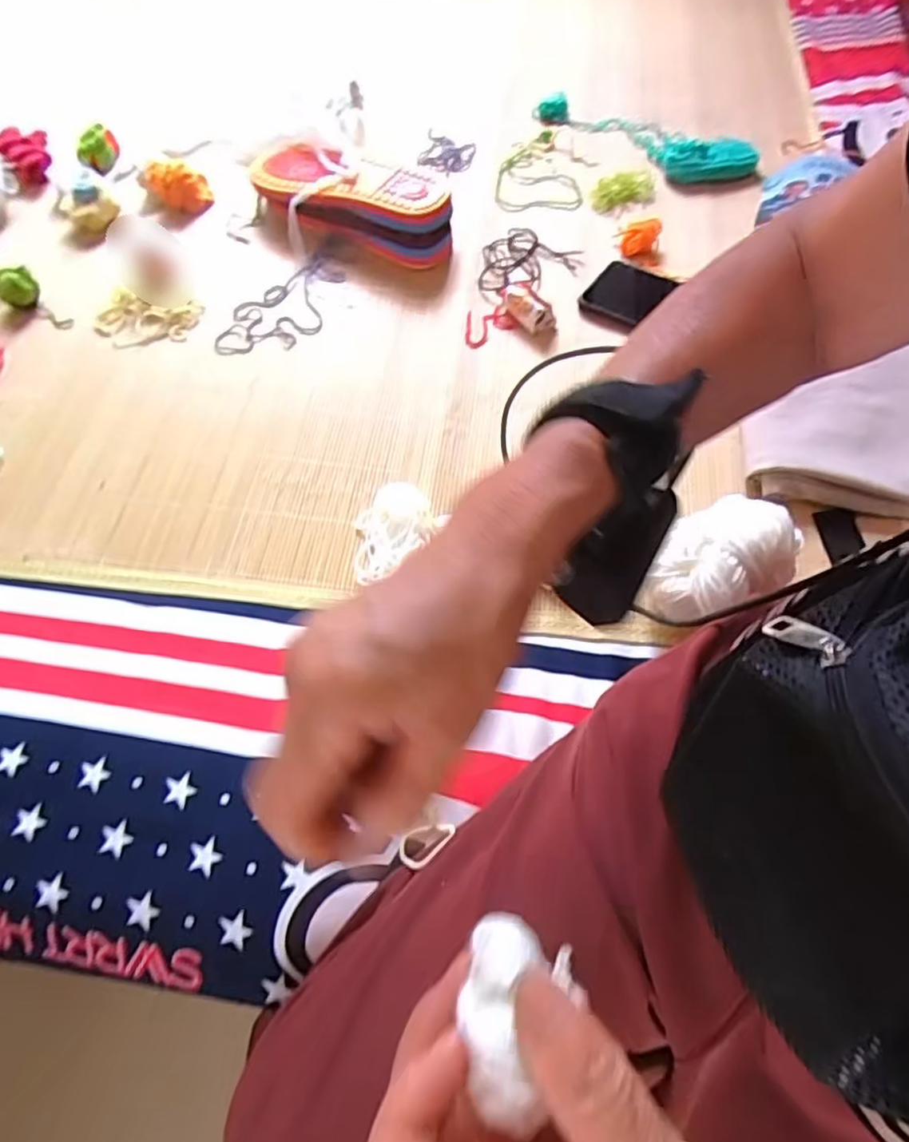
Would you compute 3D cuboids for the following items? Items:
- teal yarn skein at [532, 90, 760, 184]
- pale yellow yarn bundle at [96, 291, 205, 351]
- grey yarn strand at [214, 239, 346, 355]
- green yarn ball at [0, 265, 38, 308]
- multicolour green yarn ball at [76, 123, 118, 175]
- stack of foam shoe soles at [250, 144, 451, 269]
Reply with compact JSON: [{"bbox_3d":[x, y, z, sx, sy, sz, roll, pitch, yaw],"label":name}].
[{"bbox_3d":[0.223,-0.540,0.771,0.287,0.027,0.083,38,70,20],"label":"teal yarn skein"},{"bbox_3d":[-0.328,-0.265,0.663,0.105,0.017,0.071,7,62,7],"label":"pale yellow yarn bundle"},{"bbox_3d":[-0.181,-0.295,0.674,0.096,0.011,0.176,11,63,9],"label":"grey yarn strand"},{"bbox_3d":[-0.474,-0.307,0.677,0.040,0.039,0.038,-1,62,2],"label":"green yarn ball"},{"bbox_3d":[-0.453,-0.535,0.793,0.052,0.037,0.043,-24,63,-10],"label":"multicolour green yarn ball"},{"bbox_3d":[-0.120,-0.412,0.697,0.252,0.062,0.088,24,66,15],"label":"stack of foam shoe soles"}]

